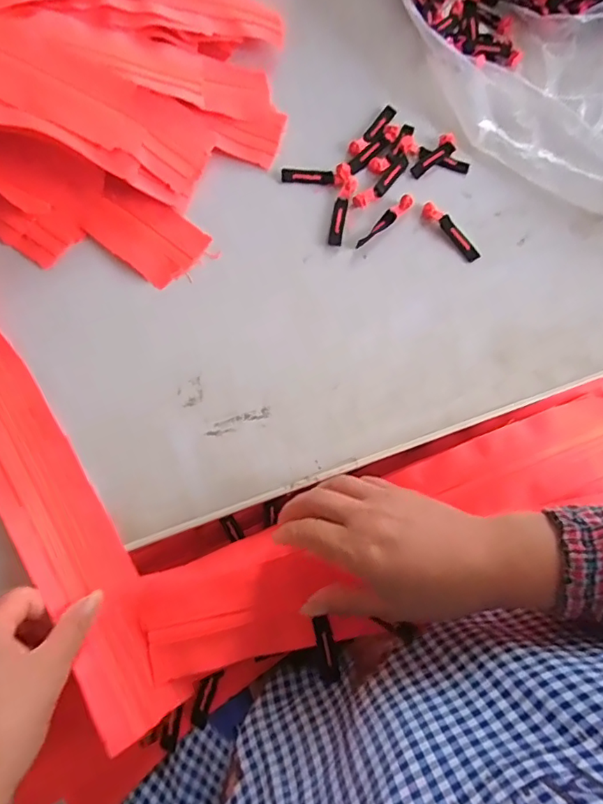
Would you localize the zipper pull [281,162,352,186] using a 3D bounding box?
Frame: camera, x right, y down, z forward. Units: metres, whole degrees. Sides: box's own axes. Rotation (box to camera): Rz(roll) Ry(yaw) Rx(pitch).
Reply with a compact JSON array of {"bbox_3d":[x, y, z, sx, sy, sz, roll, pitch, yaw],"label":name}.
[{"bbox_3d":[0.013,-0.199,0.455,0.060,0.007,0.016,-4,76,-2],"label":"zipper pull"}]

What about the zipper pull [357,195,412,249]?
[{"bbox_3d":[0.072,-0.155,0.445,0.012,0.006,0.066,42,79,8],"label":"zipper pull"}]

